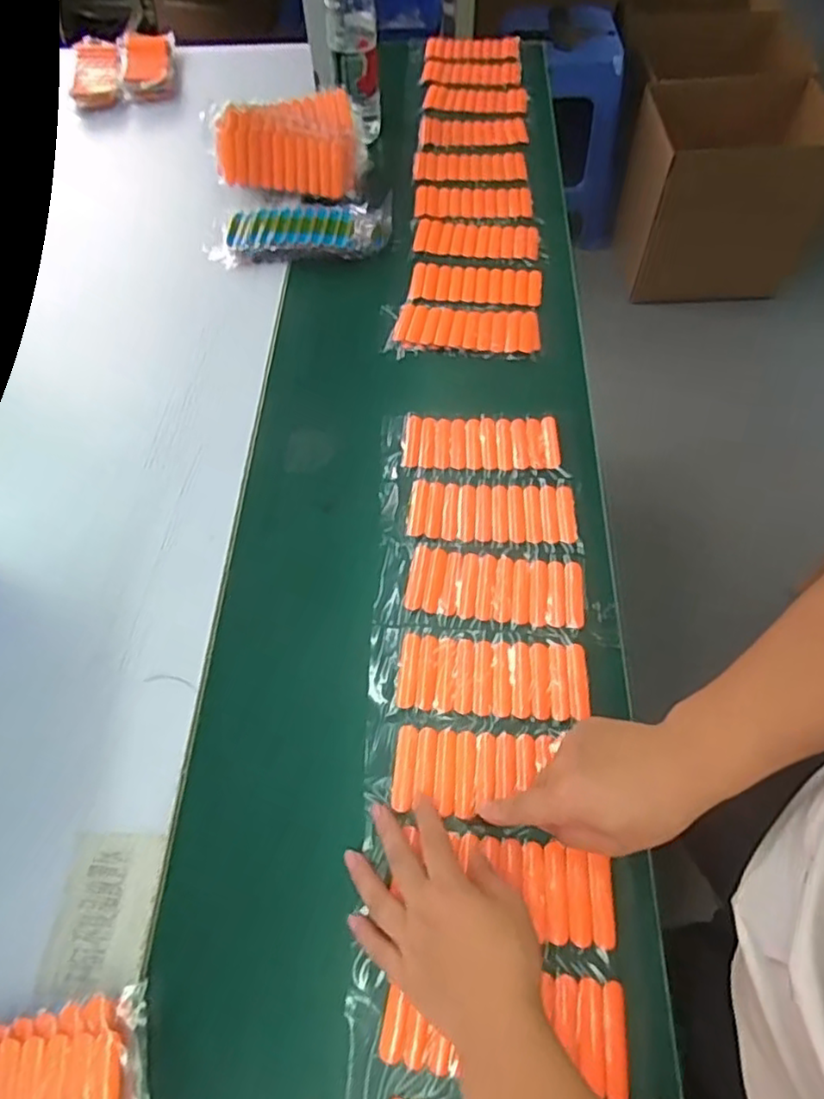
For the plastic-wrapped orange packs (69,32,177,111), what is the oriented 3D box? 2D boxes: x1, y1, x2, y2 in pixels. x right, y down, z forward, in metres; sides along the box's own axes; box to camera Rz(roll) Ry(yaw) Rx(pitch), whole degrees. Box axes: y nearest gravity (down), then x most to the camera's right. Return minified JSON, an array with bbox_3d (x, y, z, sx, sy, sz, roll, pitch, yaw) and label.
[{"bbox_3d":[-0.458,-0.766,1.003,0.157,0.032,0.183,-14,60,-5],"label":"plastic-wrapped orange packs"}]

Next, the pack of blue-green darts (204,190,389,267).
[{"bbox_3d":[-0.139,-0.398,0.798,0.226,0.042,0.091,-4,60,1],"label":"pack of blue-green darts"}]

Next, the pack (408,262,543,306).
[{"bbox_3d":[0.077,-0.318,0.766,0.156,0.018,0.059,9,61,8],"label":"pack"}]

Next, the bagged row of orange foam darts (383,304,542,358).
[{"bbox_3d":[0.061,-0.246,0.714,0.162,0.013,0.079,2,60,4],"label":"bagged row of orange foam darts"}]

